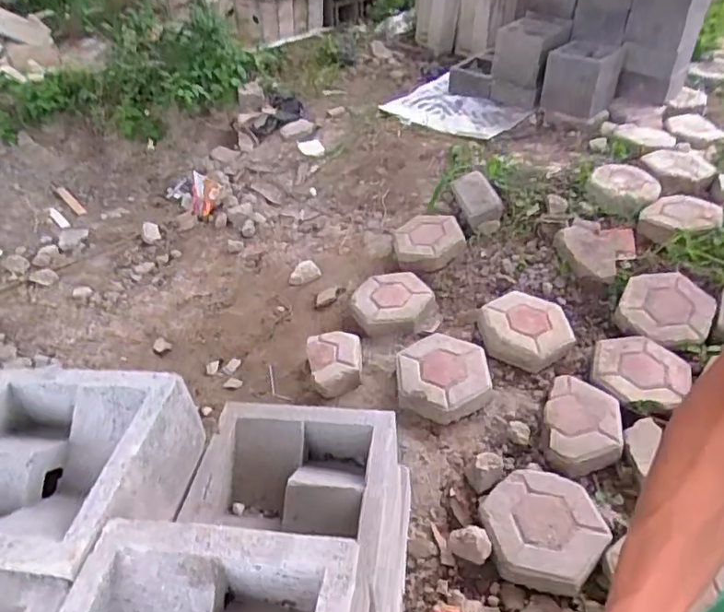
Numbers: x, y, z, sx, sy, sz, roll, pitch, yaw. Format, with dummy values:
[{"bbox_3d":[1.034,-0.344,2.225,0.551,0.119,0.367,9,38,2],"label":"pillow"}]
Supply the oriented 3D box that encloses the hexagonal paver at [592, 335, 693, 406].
[{"bbox_3d":[0.625,0.140,1.262,0.206,0.041,0.188,3,40,9],"label":"hexagonal paver"}]

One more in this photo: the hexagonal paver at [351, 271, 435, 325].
[{"bbox_3d":[0.082,-0.019,1.488,0.216,0.054,0.192,-8,40,-5],"label":"hexagonal paver"}]

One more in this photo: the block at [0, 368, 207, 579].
[{"bbox_3d":[-0.285,0.153,0.511,0.207,0.089,0.195,3,41,9],"label":"block"}]

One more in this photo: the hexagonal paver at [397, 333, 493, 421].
[{"bbox_3d":[0.183,0.155,1.262,0.206,0.066,0.214,-2,40,3],"label":"hexagonal paver"}]

